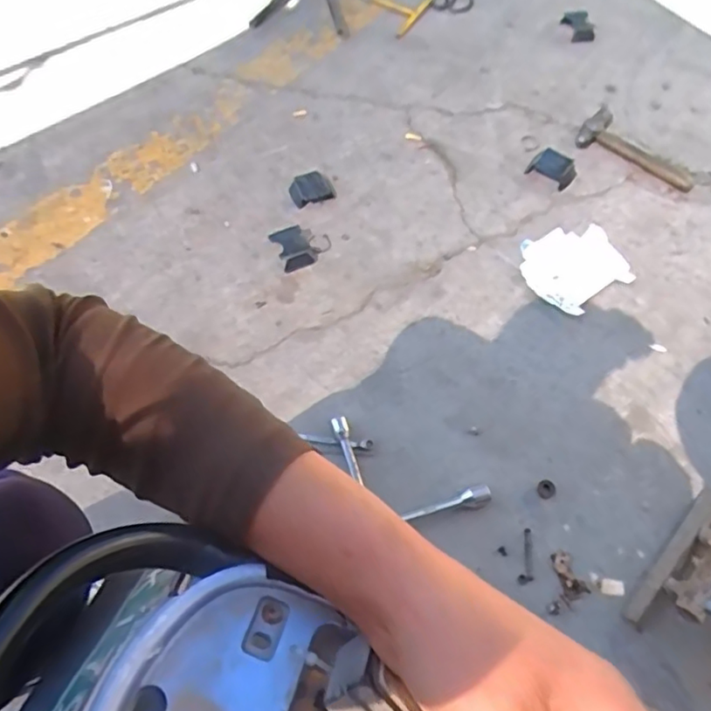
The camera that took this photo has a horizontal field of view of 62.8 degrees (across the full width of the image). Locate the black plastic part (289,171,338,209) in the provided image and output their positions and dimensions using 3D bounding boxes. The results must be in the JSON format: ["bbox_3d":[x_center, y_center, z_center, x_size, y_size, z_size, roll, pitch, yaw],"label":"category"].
[{"bbox_3d":[-0.088,-0.333,1.157,0.090,0.039,0.069,-24,63,-14],"label":"black plastic part"}]

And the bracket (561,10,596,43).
[{"bbox_3d":[0.553,-0.811,1.443,0.057,0.033,0.106,-5,60,-3],"label":"bracket"}]

